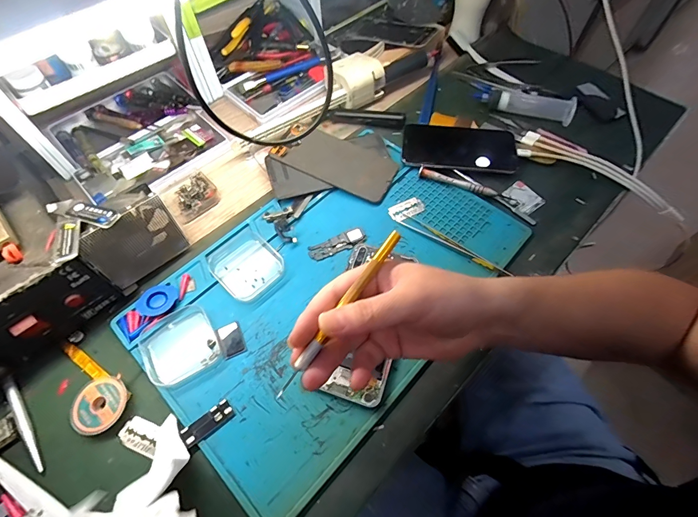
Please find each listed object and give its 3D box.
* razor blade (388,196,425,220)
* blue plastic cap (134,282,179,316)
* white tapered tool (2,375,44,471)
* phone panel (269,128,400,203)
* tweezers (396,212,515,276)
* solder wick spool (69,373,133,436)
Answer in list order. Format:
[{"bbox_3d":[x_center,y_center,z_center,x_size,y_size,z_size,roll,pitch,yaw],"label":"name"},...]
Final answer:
[{"bbox_3d":[0.067,-0.058,0.415,0.041,0.004,0.023,-26,63,-14],"label":"razor blade"},{"bbox_3d":[-0.188,0.041,0.350,0.032,0.008,0.036,37,66,19],"label":"blue plastic cap"},{"bbox_3d":[-0.278,0.139,0.304,0.009,0.004,0.095,-37,67,-19],"label":"white tapered tool"},{"bbox_3d":[-0.010,-0.119,0.438,0.132,0.005,0.070,26,67,10],"label":"phone panel"},{"bbox_3d":[0.111,-0.019,0.382,0.127,0.013,0.017,32,65,17],"label":"tweezers"},{"bbox_3d":[-0.214,0.126,0.306,0.043,0.011,0.045,0,60,0],"label":"solder wick spool"}]

